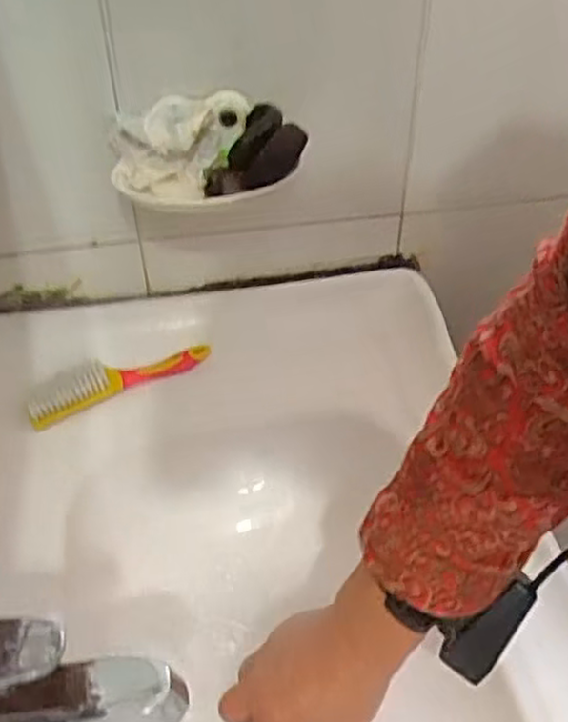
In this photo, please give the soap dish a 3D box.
[{"bbox_3d":[-0.062,-0.171,0.589,0.149,0.051,0.105,-9,43,-10],"label":"soap dish"}]

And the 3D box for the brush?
[{"bbox_3d":[-0.152,0.013,0.679,0.174,0.036,0.032,-27,49,-26],"label":"brush"}]

